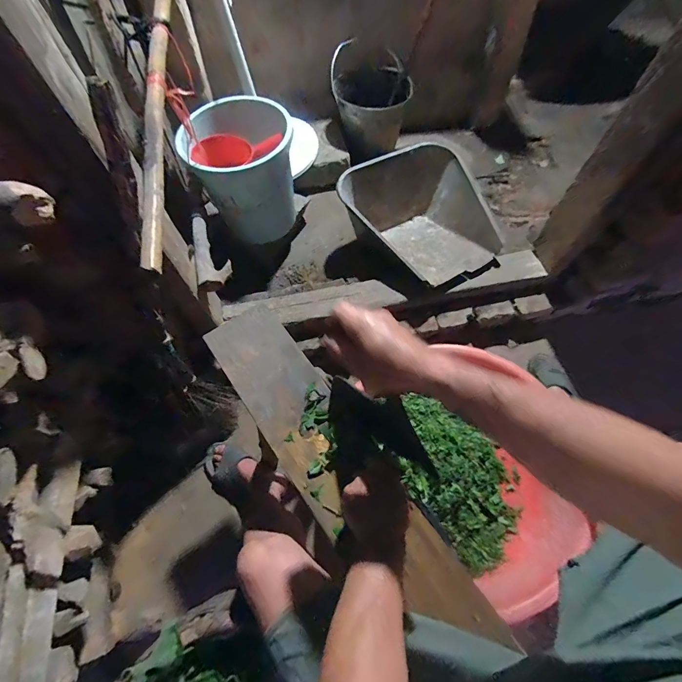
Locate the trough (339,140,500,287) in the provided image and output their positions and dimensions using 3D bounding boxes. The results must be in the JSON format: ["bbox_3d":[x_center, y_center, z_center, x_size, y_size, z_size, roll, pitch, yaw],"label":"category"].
[{"bbox_3d":[0.257,-0.418,1.200,0.432,0.226,0.521,-30,67,-13],"label":"trough"}]

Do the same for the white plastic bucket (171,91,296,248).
[{"bbox_3d":[-0.282,-0.509,1.059,0.277,0.309,0.253,-1,64,1],"label":"white plastic bucket"}]

